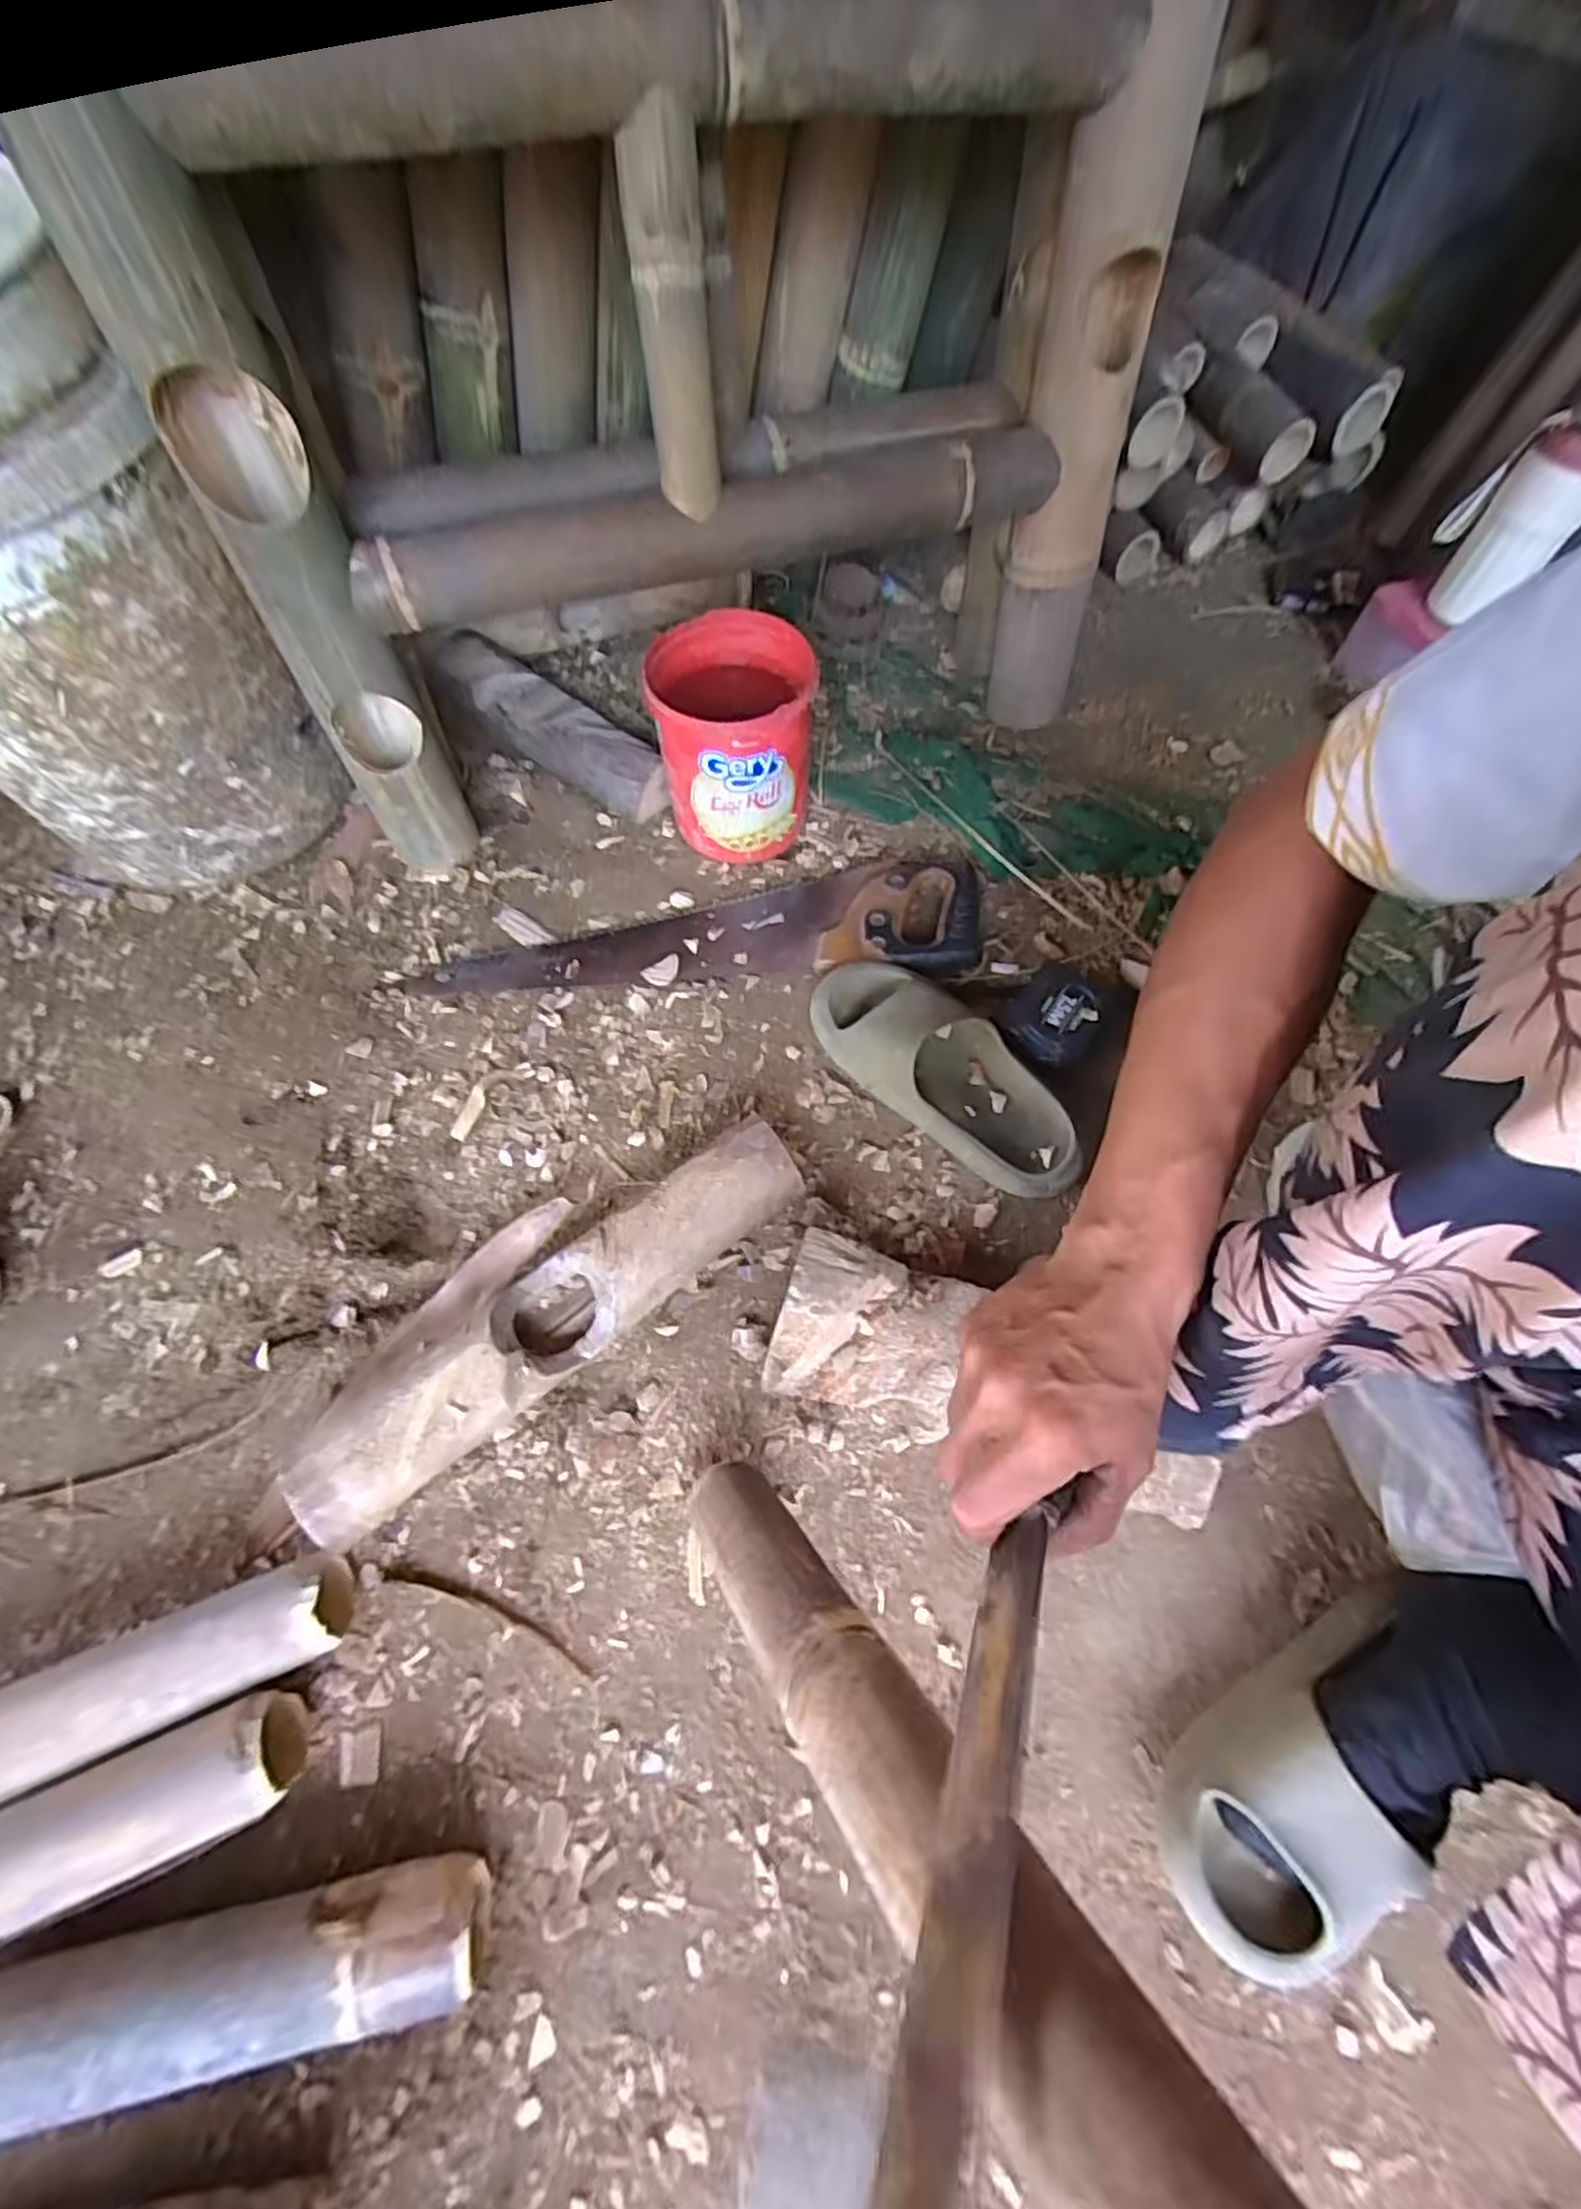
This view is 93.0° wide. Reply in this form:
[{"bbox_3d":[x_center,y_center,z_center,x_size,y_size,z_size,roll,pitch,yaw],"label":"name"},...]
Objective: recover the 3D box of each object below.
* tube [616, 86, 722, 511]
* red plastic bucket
[{"bbox_3d":[-0.075,-0.508,0.494,0.051,0.180,0.052,-4,65,-4],"label":"tube"},{"bbox_3d":[-0.051,-0.326,0.682,0.138,0.157,0.145,1,65,-2],"label":"red plastic bucket"}]

